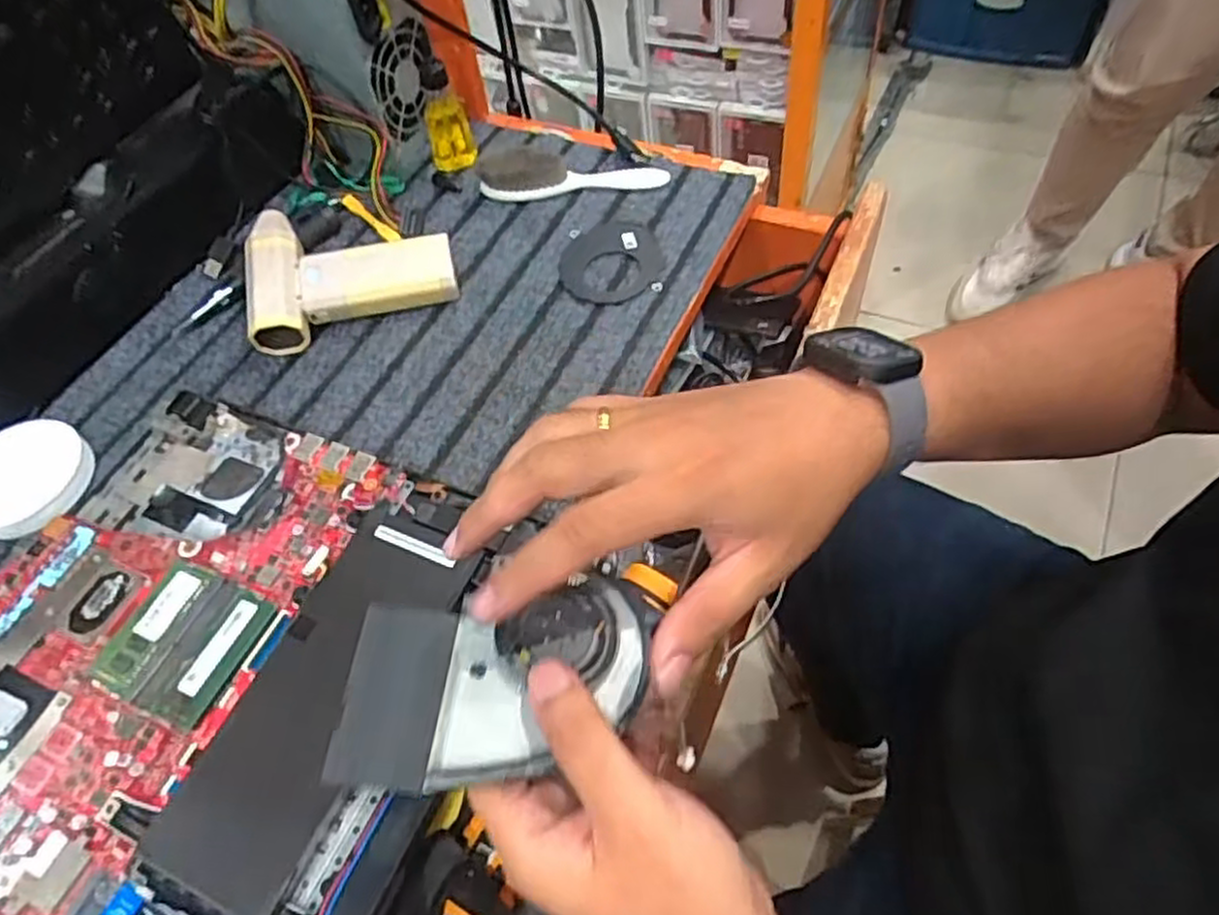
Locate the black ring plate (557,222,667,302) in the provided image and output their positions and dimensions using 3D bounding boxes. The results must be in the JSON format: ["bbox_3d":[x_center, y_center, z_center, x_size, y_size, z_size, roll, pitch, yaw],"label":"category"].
[{"bbox_3d":[0.002,-0.141,0.536,0.072,0.004,0.081,1,56,8],"label":"black ring plate"}]

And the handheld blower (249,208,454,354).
[{"bbox_3d":[-0.187,-0.138,0.530,0.143,0.045,0.102,-20,58,-6],"label":"handheld blower"}]

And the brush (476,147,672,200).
[{"bbox_3d":[-0.029,-0.221,0.577,0.143,0.027,0.026,-4,56,5],"label":"brush"}]

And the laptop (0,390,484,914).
[{"bbox_3d":[-0.243,0.150,0.355,0.268,0.023,0.389,15,59,17],"label":"laptop"}]

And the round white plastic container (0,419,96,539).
[{"bbox_3d":[-0.364,0.012,0.470,0.077,0.018,0.077,-3,56,5],"label":"round white plastic container"}]

